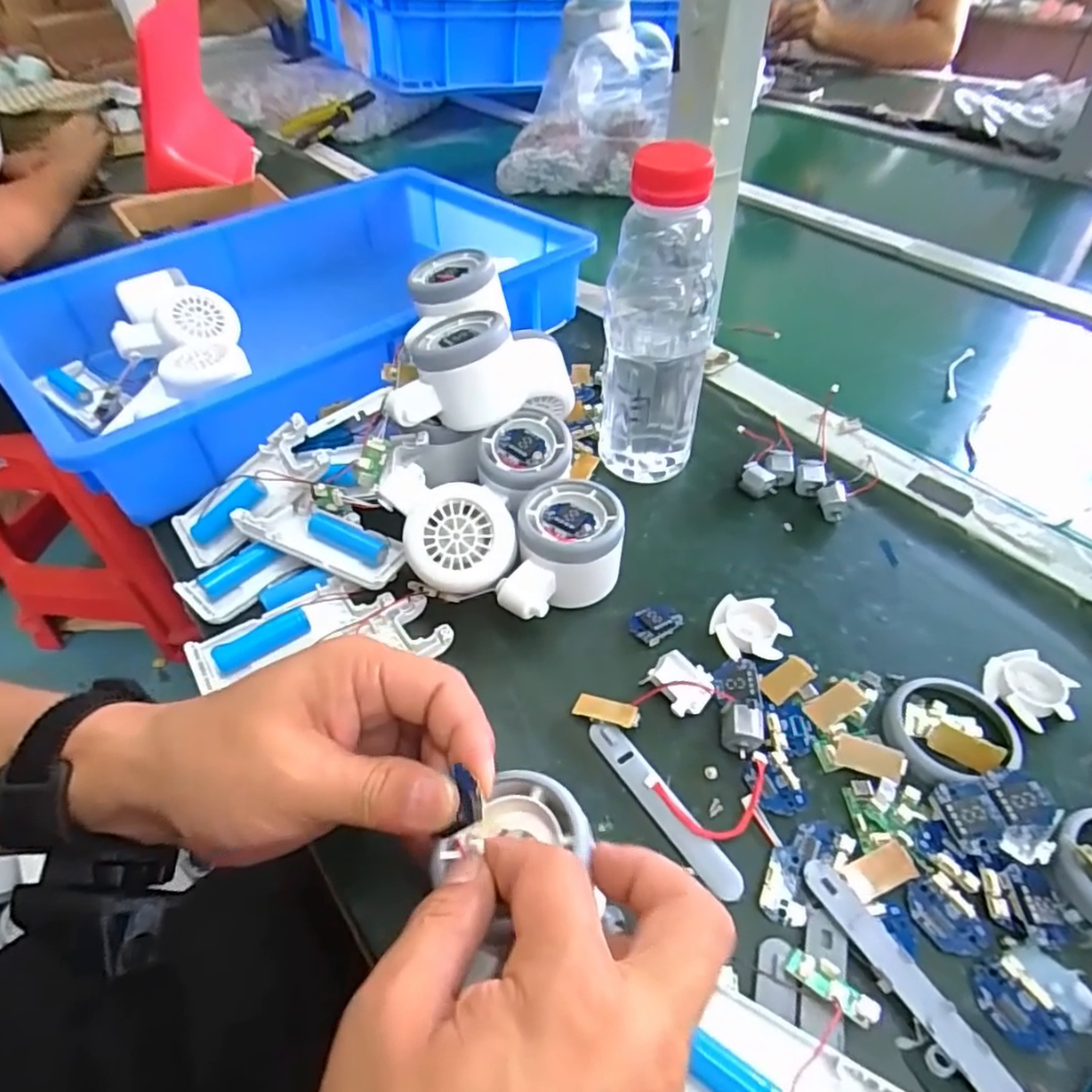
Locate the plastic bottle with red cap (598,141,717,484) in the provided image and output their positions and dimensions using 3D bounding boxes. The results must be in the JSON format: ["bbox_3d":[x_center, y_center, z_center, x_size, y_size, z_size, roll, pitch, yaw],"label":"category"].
[{"bbox_3d":[0.067,-0.130,0.399,0.061,0.196,0.055,-1,46,1],"label":"plastic bottle with red cap"}]

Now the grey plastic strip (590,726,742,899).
[{"bbox_3d":[0.053,0.117,0.298,0.015,0.005,0.092,-28,52,-23],"label":"grey plastic strip"}]

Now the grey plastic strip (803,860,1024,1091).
[{"bbox_3d":[0.137,0.164,0.248,0.016,0.006,0.094,-20,51,-27],"label":"grey plastic strip"}]

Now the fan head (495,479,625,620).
[{"bbox_3d":[0.012,0.009,0.369,0.058,0.053,0.077,8,47,10],"label":"fan head"}]

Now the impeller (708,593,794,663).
[{"bbox_3d":[0.112,0.046,0.360,0.037,0.013,0.037,-15,48,-12],"label":"impeller"}]

